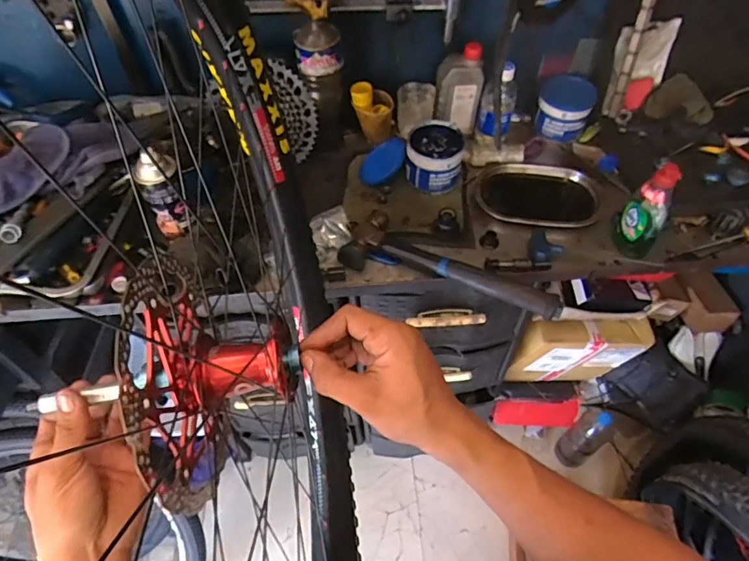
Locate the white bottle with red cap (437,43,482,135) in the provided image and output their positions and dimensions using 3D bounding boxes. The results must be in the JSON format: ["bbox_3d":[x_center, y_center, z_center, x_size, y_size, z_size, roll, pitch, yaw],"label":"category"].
[{"bbox_3d":[0.157,-0.354,0.910,0.083,0.152,0.054,7,54,6],"label":"white bottle with red cap"}]

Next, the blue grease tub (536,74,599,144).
[{"bbox_3d":[0.374,-0.341,0.961,0.103,0.090,0.109,19,56,14],"label":"blue grease tub"}]

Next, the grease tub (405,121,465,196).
[{"bbox_3d":[0.110,-0.223,0.885,0.101,0.074,0.104,8,54,6],"label":"grease tub"}]

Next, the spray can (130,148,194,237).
[{"bbox_3d":[-0.322,-0.133,0.749,0.062,0.132,0.055,-26,58,-18],"label":"spray can"}]

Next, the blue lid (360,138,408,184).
[{"bbox_3d":[0.017,-0.223,0.907,0.101,0.008,0.094,-18,51,23],"label":"blue lid"}]

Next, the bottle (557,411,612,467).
[{"bbox_3d":[0.554,0.428,1.301,0.065,0.286,0.079,-31,59,-20],"label":"bottle"}]

